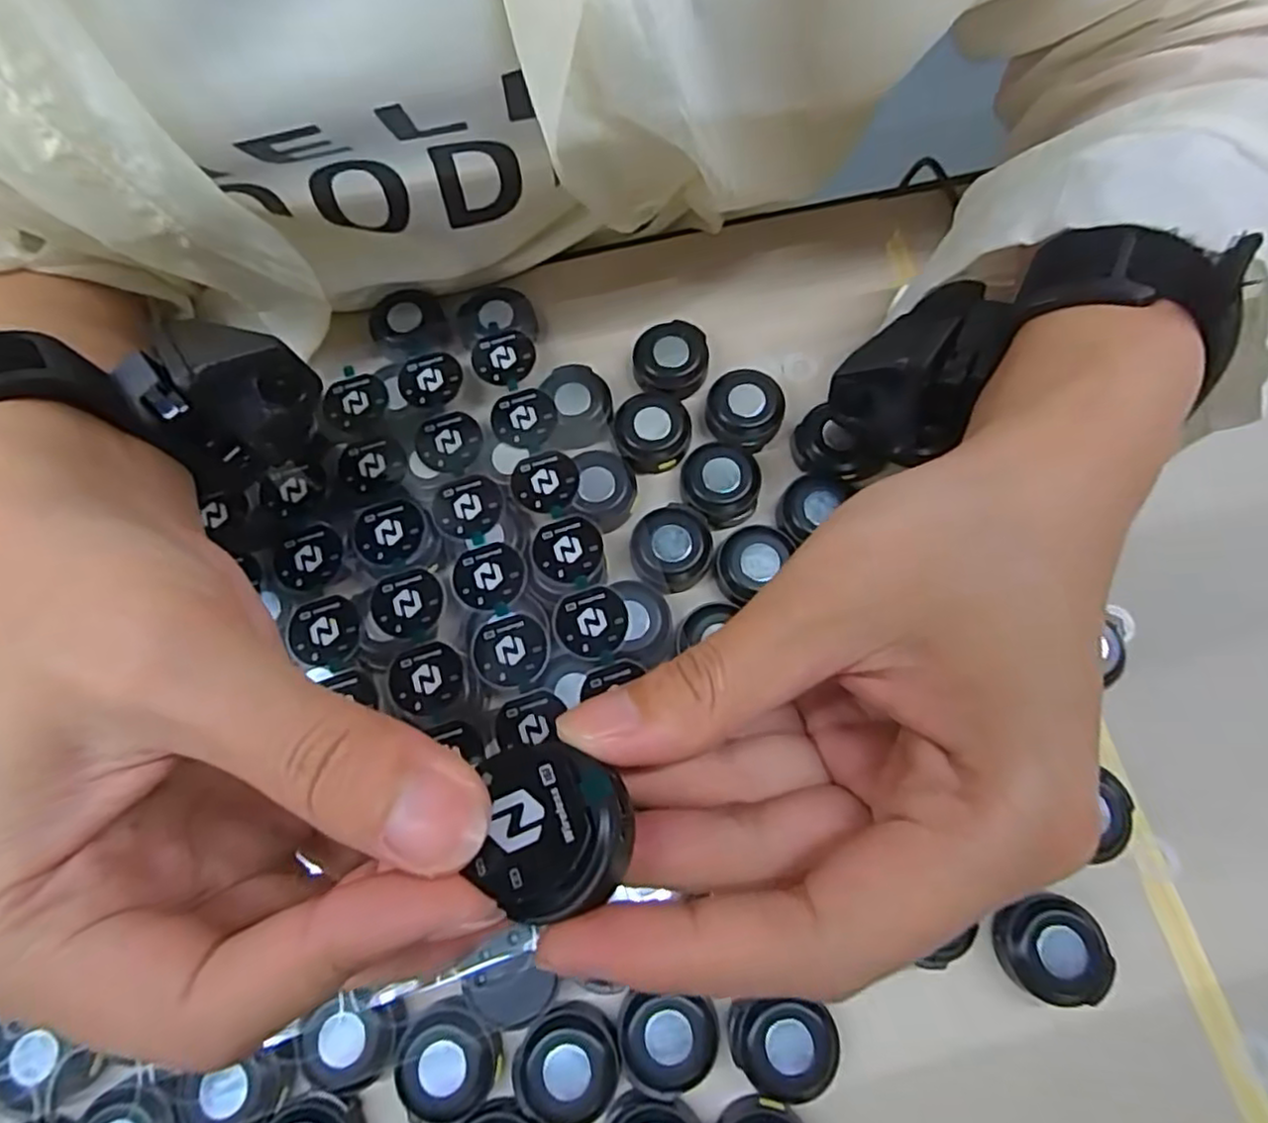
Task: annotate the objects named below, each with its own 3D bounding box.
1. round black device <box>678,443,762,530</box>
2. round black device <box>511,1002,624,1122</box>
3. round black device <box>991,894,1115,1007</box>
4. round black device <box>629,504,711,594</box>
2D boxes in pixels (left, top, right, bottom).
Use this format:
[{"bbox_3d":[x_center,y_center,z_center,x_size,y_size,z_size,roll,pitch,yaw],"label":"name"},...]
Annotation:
[{"bbox_3d":[0.031,-0.028,0.248,0.029,0.011,0.028,0,73,1],"label":"round black device"},{"bbox_3d":[-0.019,0.148,0.197,0.030,0.010,0.028,0,73,1],"label":"round black device"},{"bbox_3d":[0.124,0.115,0.200,0.027,0.009,0.032,-31,75,-8],"label":"round black device"},{"bbox_3d":[0.014,-0.004,0.243,0.030,0.013,0.027,-35,76,-9],"label":"round black device"}]

